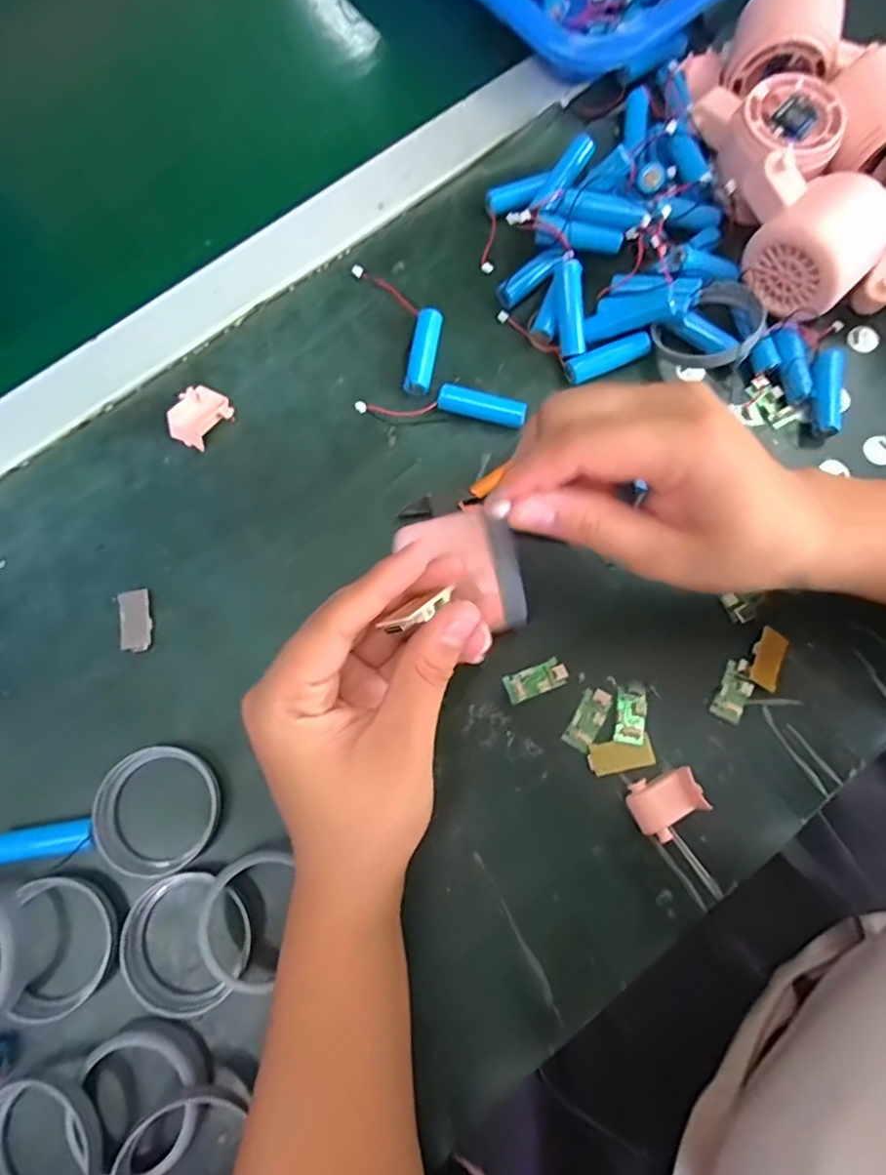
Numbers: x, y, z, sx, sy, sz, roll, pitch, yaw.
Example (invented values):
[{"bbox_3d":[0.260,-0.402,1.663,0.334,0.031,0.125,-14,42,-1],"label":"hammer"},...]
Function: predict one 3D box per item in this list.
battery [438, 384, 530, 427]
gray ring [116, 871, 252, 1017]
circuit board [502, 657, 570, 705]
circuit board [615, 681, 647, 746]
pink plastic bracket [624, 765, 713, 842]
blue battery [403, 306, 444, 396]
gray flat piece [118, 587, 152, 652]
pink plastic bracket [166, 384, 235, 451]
[{"bbox_3d":[0.022,-0.101,0.337,0.049,0.012,0.016,15,78,4],"label":"battery"},{"bbox_3d":[-0.118,0.163,0.276,0.057,0.011,0.059,0,77,0],"label":"gray ring"},{"bbox_3d":[0.048,0.047,0.306,0.032,0.004,0.014,-21,78,-4],"label":"circuit board"},{"bbox_3d":[0.095,0.063,0.300,0.015,0.004,0.030,9,78,2],"label":"circuit board"},{"bbox_3d":[0.107,0.104,0.286,0.032,0.015,0.028,-27,79,-6],"label":"pink plastic bracket"},{"bbox_3d":[-0.011,-0.135,0.344,0.016,0.013,0.052,9,78,2],"label":"blue battery"},{"bbox_3d":[-0.161,0.017,0.313,0.015,0.005,0.032,-15,78,-3],"label":"gray flat piece"},{"bbox_3d":[-0.137,-0.097,0.337,0.028,0.011,0.034,32,79,7],"label":"pink plastic bracket"}]

